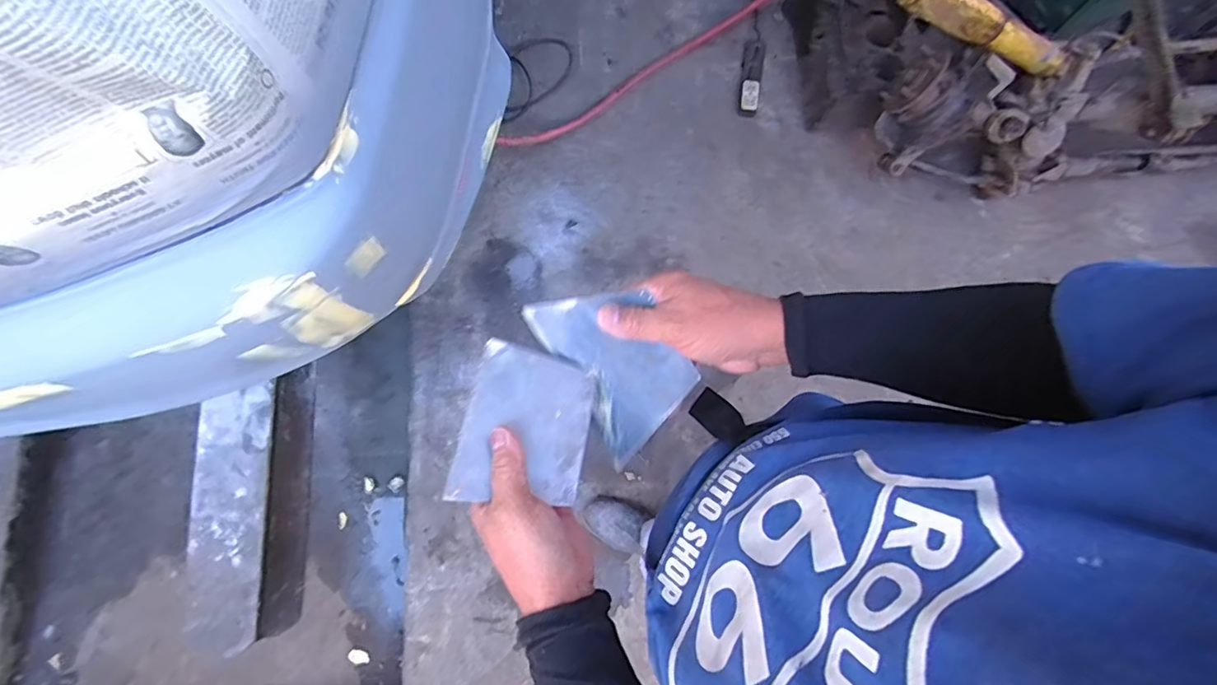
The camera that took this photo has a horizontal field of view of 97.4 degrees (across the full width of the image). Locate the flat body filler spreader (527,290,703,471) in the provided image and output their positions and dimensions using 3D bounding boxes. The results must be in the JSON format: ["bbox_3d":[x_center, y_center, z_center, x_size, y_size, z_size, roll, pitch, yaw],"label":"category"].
[{"bbox_3d":[0.006,0.015,0.407,0.096,0.008,0.137,-32,90,28],"label":"flat body filler spreader"}]

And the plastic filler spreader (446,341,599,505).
[{"bbox_3d":[-0.059,0.060,0.394,0.088,0.008,0.116,10,65,-3],"label":"plastic filler spreader"}]

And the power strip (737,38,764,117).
[{"bbox_3d":[0.397,-0.742,1.469,0.048,0.031,0.236,9,80,3],"label":"power strip"}]

